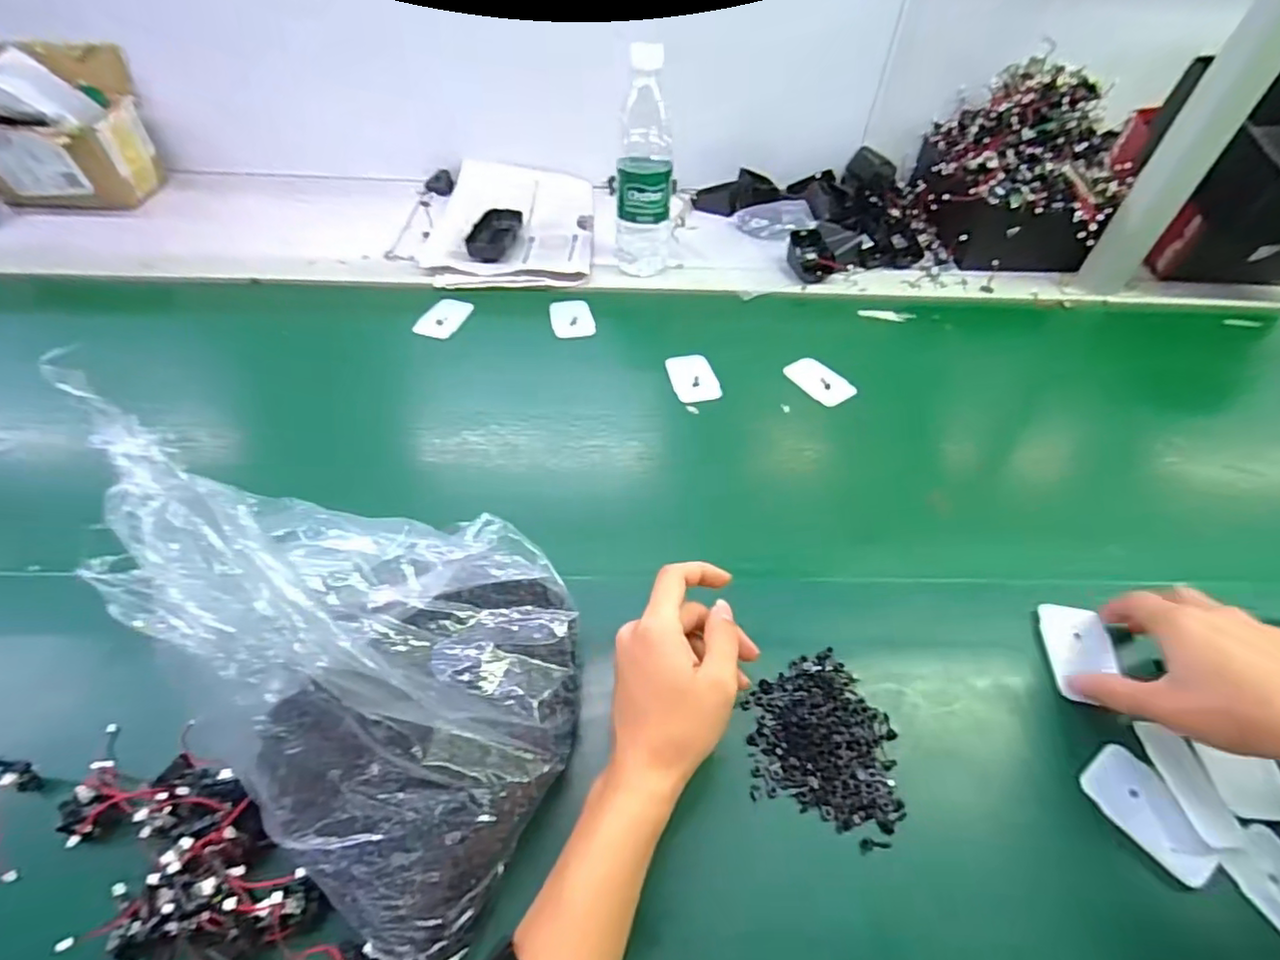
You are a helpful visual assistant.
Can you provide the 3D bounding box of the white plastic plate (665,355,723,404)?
[{"bbox_3d":[0.055,-0.105,0.612,0.046,0.004,0.066,-11,55,-7],"label":"white plastic plate"}]

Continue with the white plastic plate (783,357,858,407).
[{"bbox_3d":[0.183,-0.102,0.613,0.045,0.005,0.070,-28,57,-23],"label":"white plastic plate"}]

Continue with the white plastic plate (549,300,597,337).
[{"bbox_3d":[-0.076,-0.184,0.671,0.046,0.004,0.058,-9,51,-9],"label":"white plastic plate"}]

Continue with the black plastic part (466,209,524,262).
[{"bbox_3d":[-0.186,-0.313,0.760,0.052,0.015,0.102,11,51,7],"label":"black plastic part"}]

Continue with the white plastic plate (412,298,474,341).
[{"bbox_3d":[-0.217,-0.181,0.663,0.042,0.004,0.067,18,52,12],"label":"white plastic plate"}]

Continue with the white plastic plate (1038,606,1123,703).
[{"bbox_3d":[0.306,0.119,0.414,0.043,0.009,0.068,8,51,5],"label":"white plastic plate"}]

